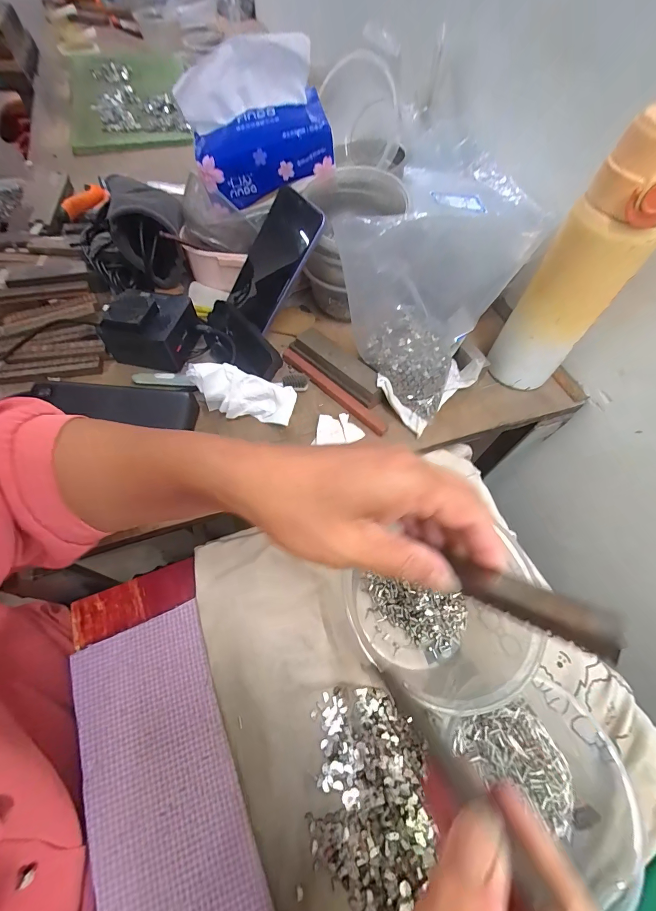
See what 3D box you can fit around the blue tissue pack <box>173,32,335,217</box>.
[{"bbox_3d":[-0.070,-0.328,0.350,0.138,0.110,0.068,-11,61,-10],"label":"blue tissue pack"}]

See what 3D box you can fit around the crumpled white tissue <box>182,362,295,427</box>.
[{"bbox_3d":[-0.084,-0.059,0.344,0.103,0.039,0.028,16,60,-26],"label":"crumpled white tissue"}]

